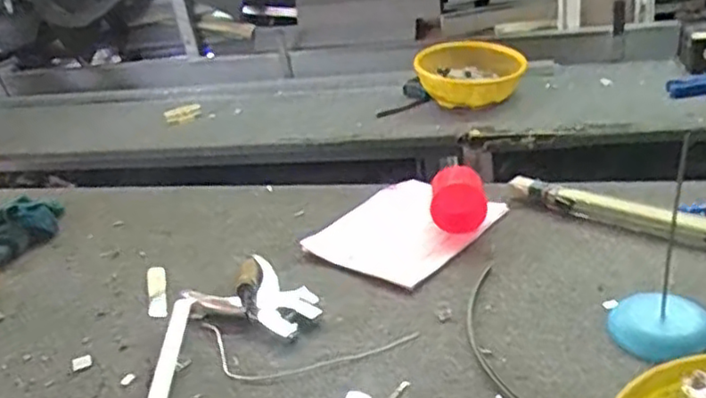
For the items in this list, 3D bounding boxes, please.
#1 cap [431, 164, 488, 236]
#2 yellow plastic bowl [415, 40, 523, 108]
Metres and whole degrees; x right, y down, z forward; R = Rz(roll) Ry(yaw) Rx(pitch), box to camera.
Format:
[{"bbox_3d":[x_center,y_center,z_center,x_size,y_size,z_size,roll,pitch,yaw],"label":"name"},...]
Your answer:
[{"bbox_3d":[0.125,0.002,0.809,0.066,0.061,0.088,-5,27,8],"label":"cap"},{"bbox_3d":[0.264,-0.288,1.565,0.244,0.113,0.190,-4,27,11],"label":"yellow plastic bowl"}]

